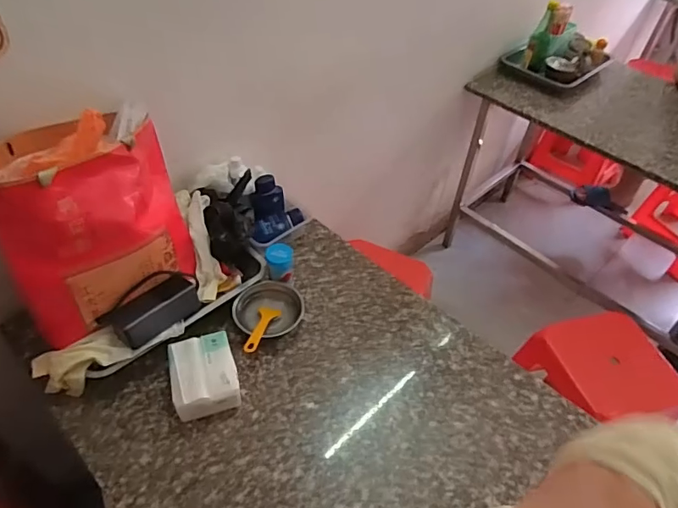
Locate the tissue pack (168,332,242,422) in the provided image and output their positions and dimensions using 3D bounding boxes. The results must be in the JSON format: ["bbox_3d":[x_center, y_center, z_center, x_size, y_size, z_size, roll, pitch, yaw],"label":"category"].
[{"bbox_3d":[-0.208,0.188,0.740,0.094,0.061,0.113,-13,49,-16],"label":"tissue pack"}]

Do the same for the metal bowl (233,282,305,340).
[{"bbox_3d":[-0.124,0.097,0.851,0.111,0.041,0.097,17,48,12],"label":"metal bowl"}]

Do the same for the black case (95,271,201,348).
[{"bbox_3d":[-0.295,0.079,0.767,0.055,0.096,0.156,6,37,44],"label":"black case"}]

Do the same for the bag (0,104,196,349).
[{"bbox_3d":[-0.363,-0.061,0.711,0.246,0.252,0.201,-22,52,-23],"label":"bag"}]

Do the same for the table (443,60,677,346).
[{"bbox_3d":[0.979,-0.150,1.663,1.116,0.736,0.623,35,53,26],"label":"table"}]

